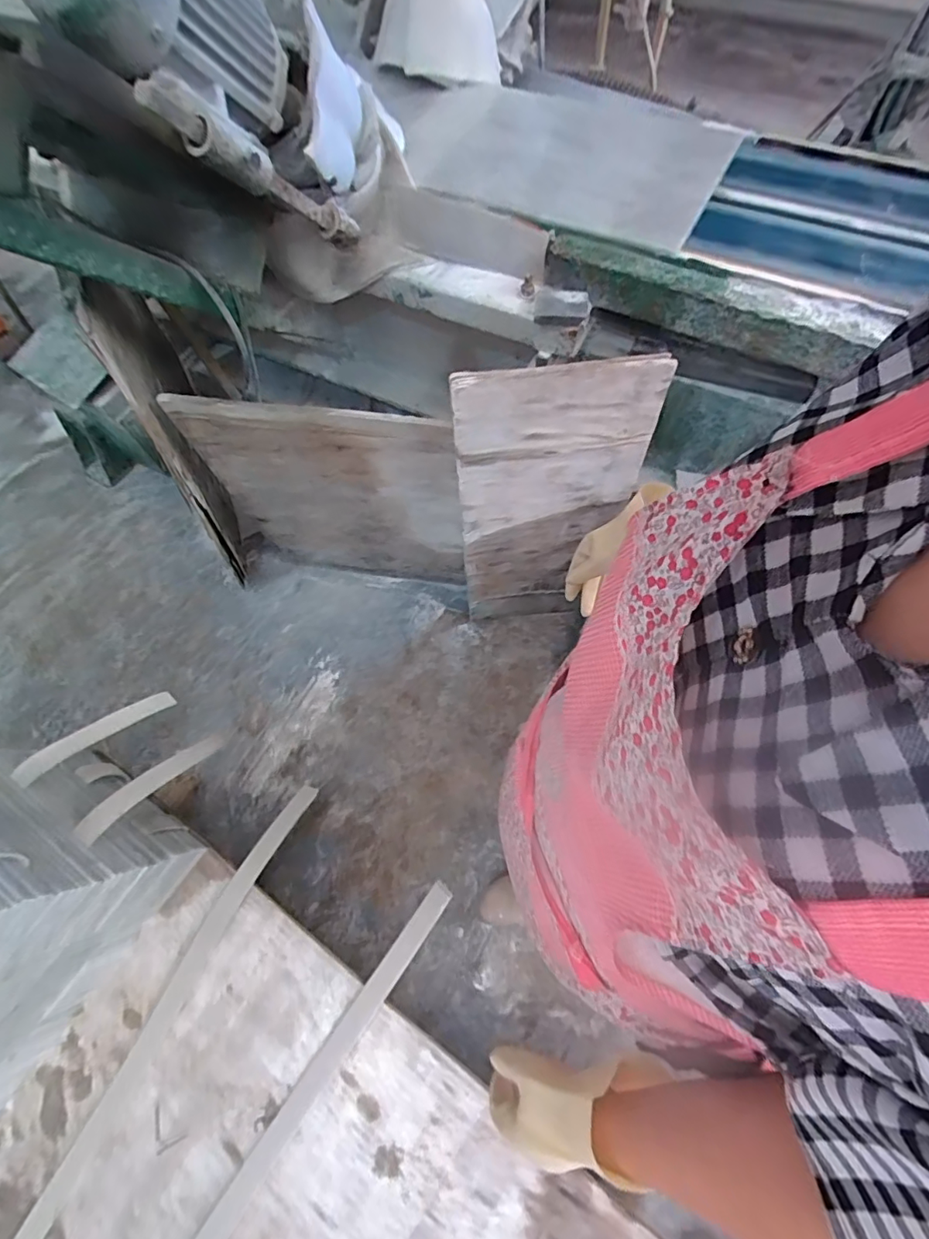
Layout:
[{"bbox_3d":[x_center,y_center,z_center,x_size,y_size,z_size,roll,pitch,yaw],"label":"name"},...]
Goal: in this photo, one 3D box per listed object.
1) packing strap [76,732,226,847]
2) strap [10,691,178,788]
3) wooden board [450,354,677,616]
[{"bbox_3d":[-0.485,0.252,0.804,0.032,0.024,0.231,34,39,15],"label":"packing strap"},{"bbox_3d":[-0.585,0.181,0.824,0.029,0.033,0.233,35,38,15],"label":"strap"},{"bbox_3d":[0.154,-0.186,0.981,0.306,0.675,0.017,-7,63,0],"label":"wooden board"}]

